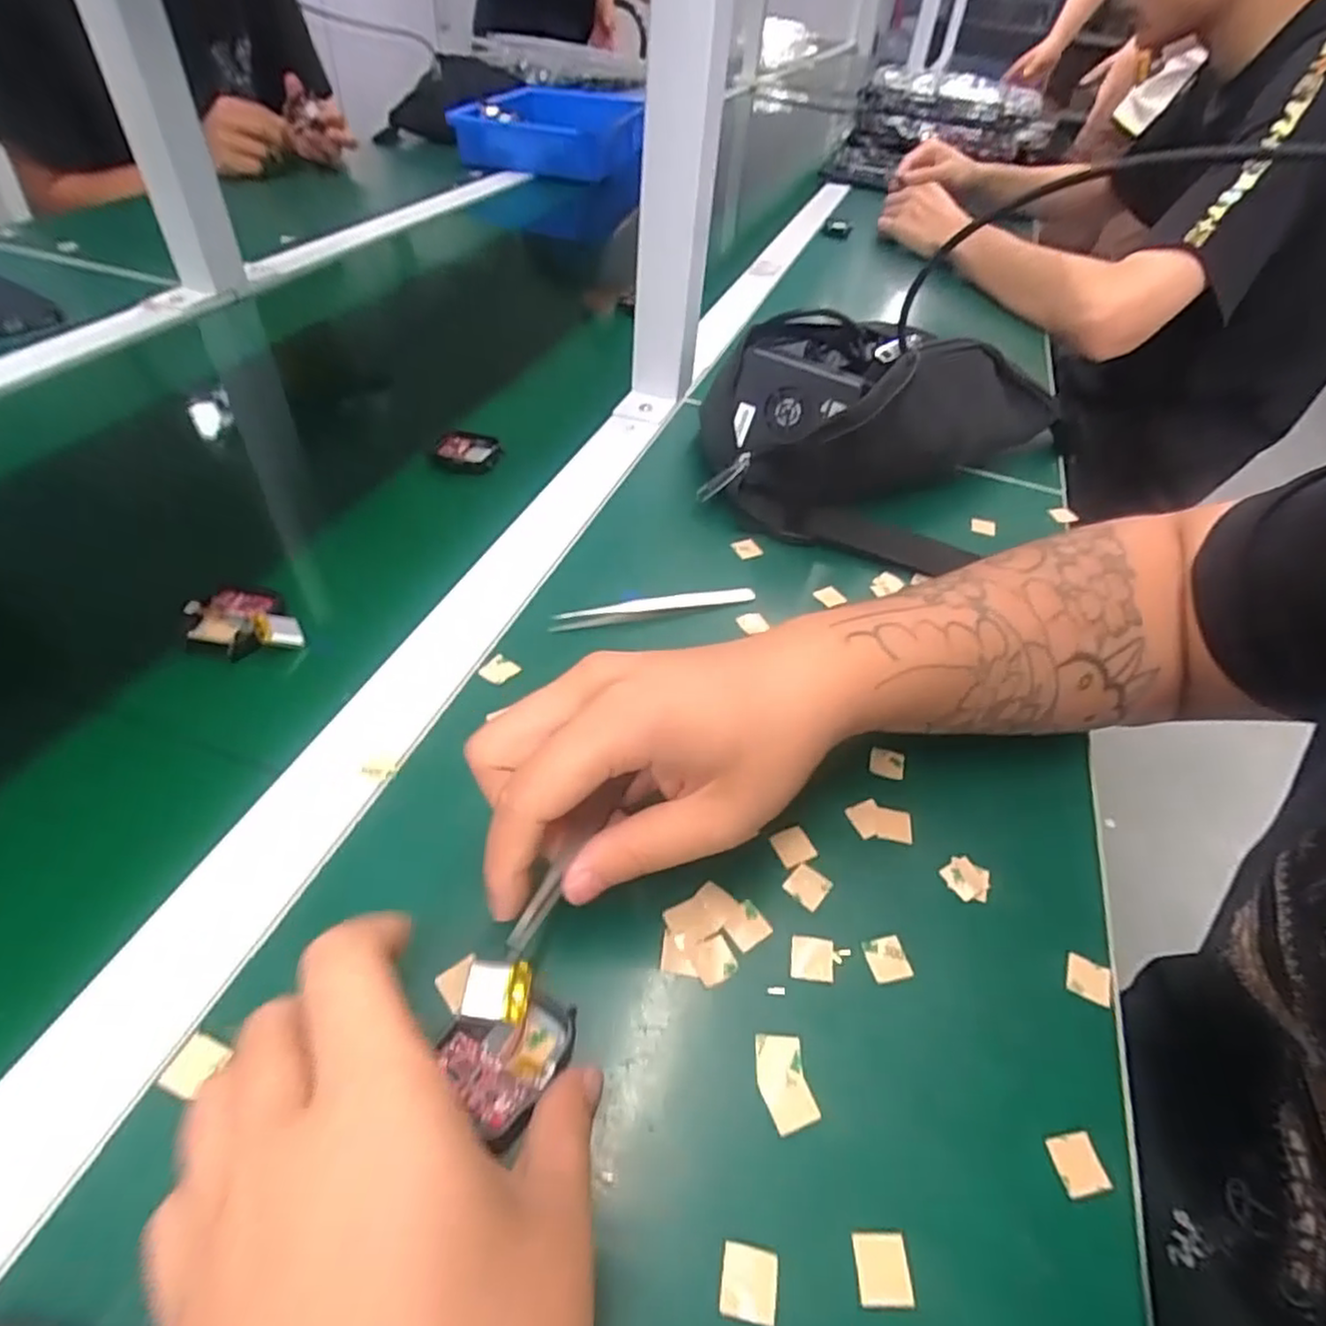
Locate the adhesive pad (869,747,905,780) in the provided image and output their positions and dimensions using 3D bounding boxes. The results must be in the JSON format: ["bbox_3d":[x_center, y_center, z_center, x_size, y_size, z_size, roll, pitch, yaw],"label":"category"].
[{"bbox_3d":[0.105,0.046,0.329,0.016,0.004,0.015,15,47,8],"label":"adhesive pad"}]

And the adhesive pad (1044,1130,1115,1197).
[{"bbox_3d":[0.133,0.160,0.224,0.015,0.004,0.016,-5,47,-10],"label":"adhesive pad"}]

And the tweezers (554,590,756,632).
[{"bbox_3d":[-0.003,-0.030,0.384,0.115,0.011,0.012,-13,49,-18],"label":"tweezers"}]

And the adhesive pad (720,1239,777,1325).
[{"bbox_3d":[0.024,0.173,0.197,0.015,0.004,0.017,11,46,5],"label":"adhesive pad"}]

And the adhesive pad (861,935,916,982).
[{"bbox_3d":[0.085,0.111,0.265,0.015,0.004,0.016,-8,48,-13],"label":"adhesive pad"}]

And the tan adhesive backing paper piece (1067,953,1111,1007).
[{"bbox_3d":[0.162,0.120,0.268,0.016,0.004,0.015,20,48,13],"label":"tan adhesive backing paper piece"}]

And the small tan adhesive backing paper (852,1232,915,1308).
[{"bbox_3d":[0.063,0.173,0.201,0.015,0.004,0.016,4,46,-2],"label":"small tan adhesive backing paper"}]

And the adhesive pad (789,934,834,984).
[{"bbox_3d":[0.056,0.109,0.261,0.015,0.004,0.017,10,46,4],"label":"adhesive pad"}]

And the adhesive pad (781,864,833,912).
[{"bbox_3d":[0.058,0.090,0.283,0.015,0.004,0.015,34,55,23],"label":"adhesive pad"}]

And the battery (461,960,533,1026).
[{"bbox_3d":[-0.054,0.107,0.230,0.020,0.004,0.019,0,40,5],"label":"battery"}]

